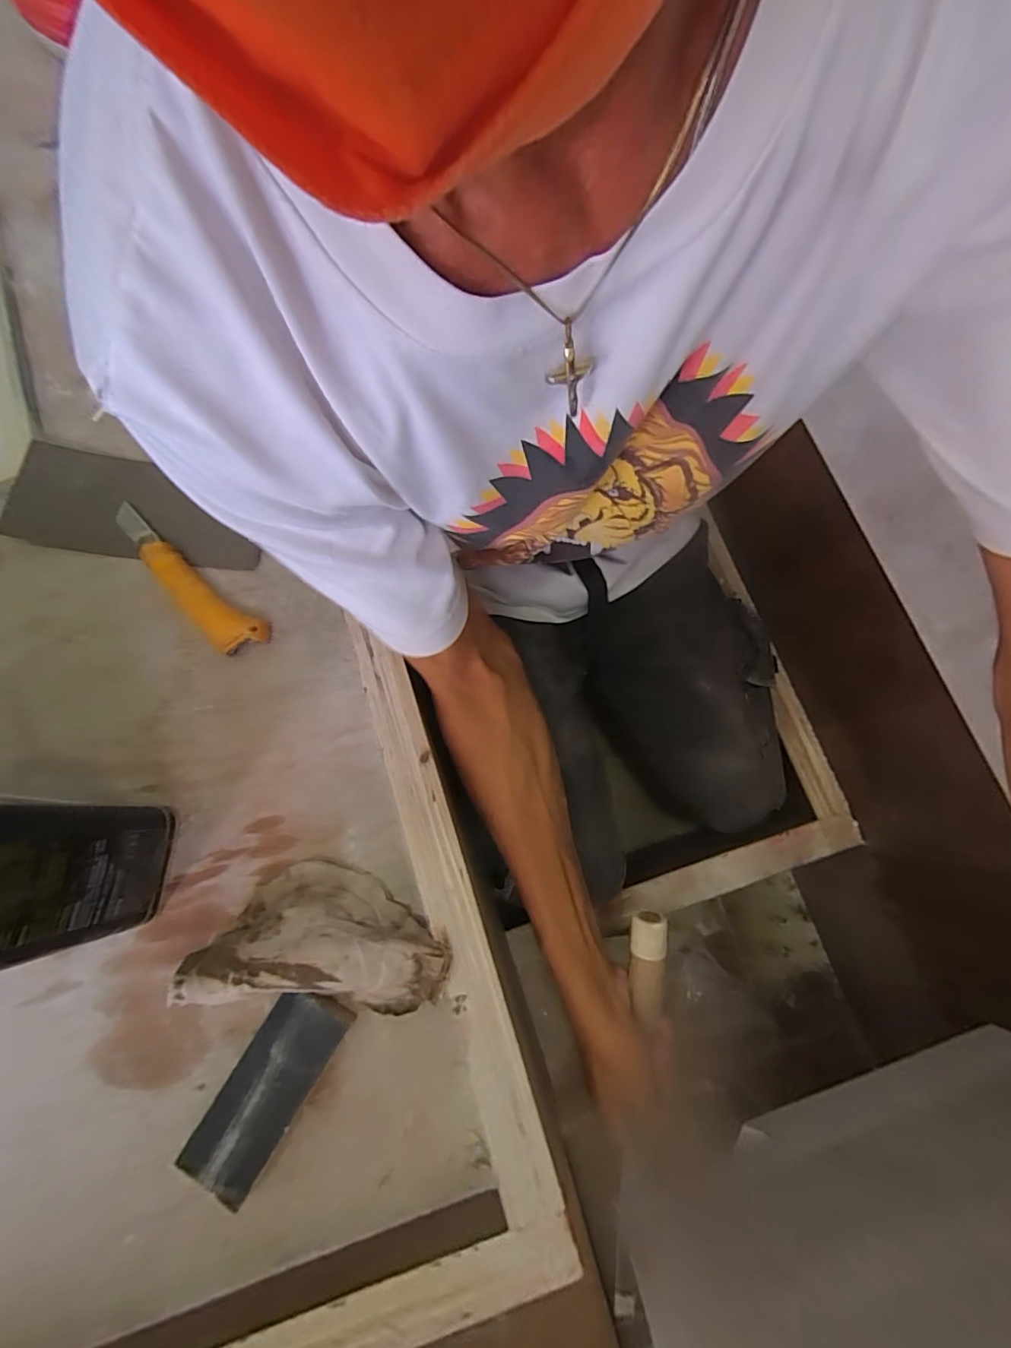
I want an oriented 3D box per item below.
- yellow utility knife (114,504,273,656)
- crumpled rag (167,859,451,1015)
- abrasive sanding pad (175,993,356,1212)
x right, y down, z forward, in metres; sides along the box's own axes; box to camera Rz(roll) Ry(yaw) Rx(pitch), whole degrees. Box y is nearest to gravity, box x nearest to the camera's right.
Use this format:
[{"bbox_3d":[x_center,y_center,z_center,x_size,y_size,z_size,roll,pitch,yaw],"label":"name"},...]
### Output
[{"bbox_3d":[-0.273,-0.086,0.453,0.038,0.021,0.185,-43,80,-9],"label":"yellow utility knife"},{"bbox_3d":[-0.123,0.184,0.368,0.166,0.058,0.085,9,76,2],"label":"crumpled rag"},{"bbox_3d":[-0.160,0.280,0.365,0.051,0.023,0.126,31,78,7],"label":"abrasive sanding pad"}]

